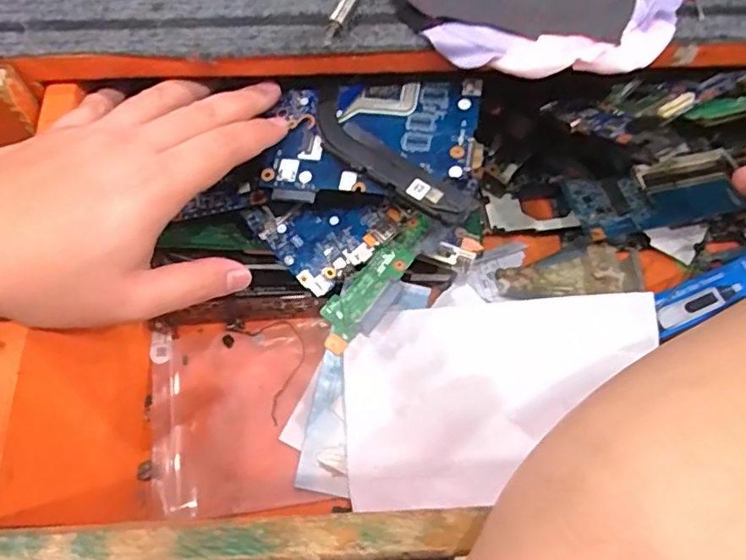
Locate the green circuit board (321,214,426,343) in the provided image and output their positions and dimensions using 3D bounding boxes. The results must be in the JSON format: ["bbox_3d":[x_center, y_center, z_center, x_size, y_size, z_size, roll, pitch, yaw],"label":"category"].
[{"bbox_3d":[0.006,-0.002,0.351,0.087,0.004,0.027,-44,75,-7],"label":"green circuit board"}]

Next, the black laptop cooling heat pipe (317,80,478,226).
[{"bbox_3d":[0.003,-0.069,0.320,0.029,0.013,0.120,-39,71,-16],"label":"black laptop cooling heat pipe"}]

